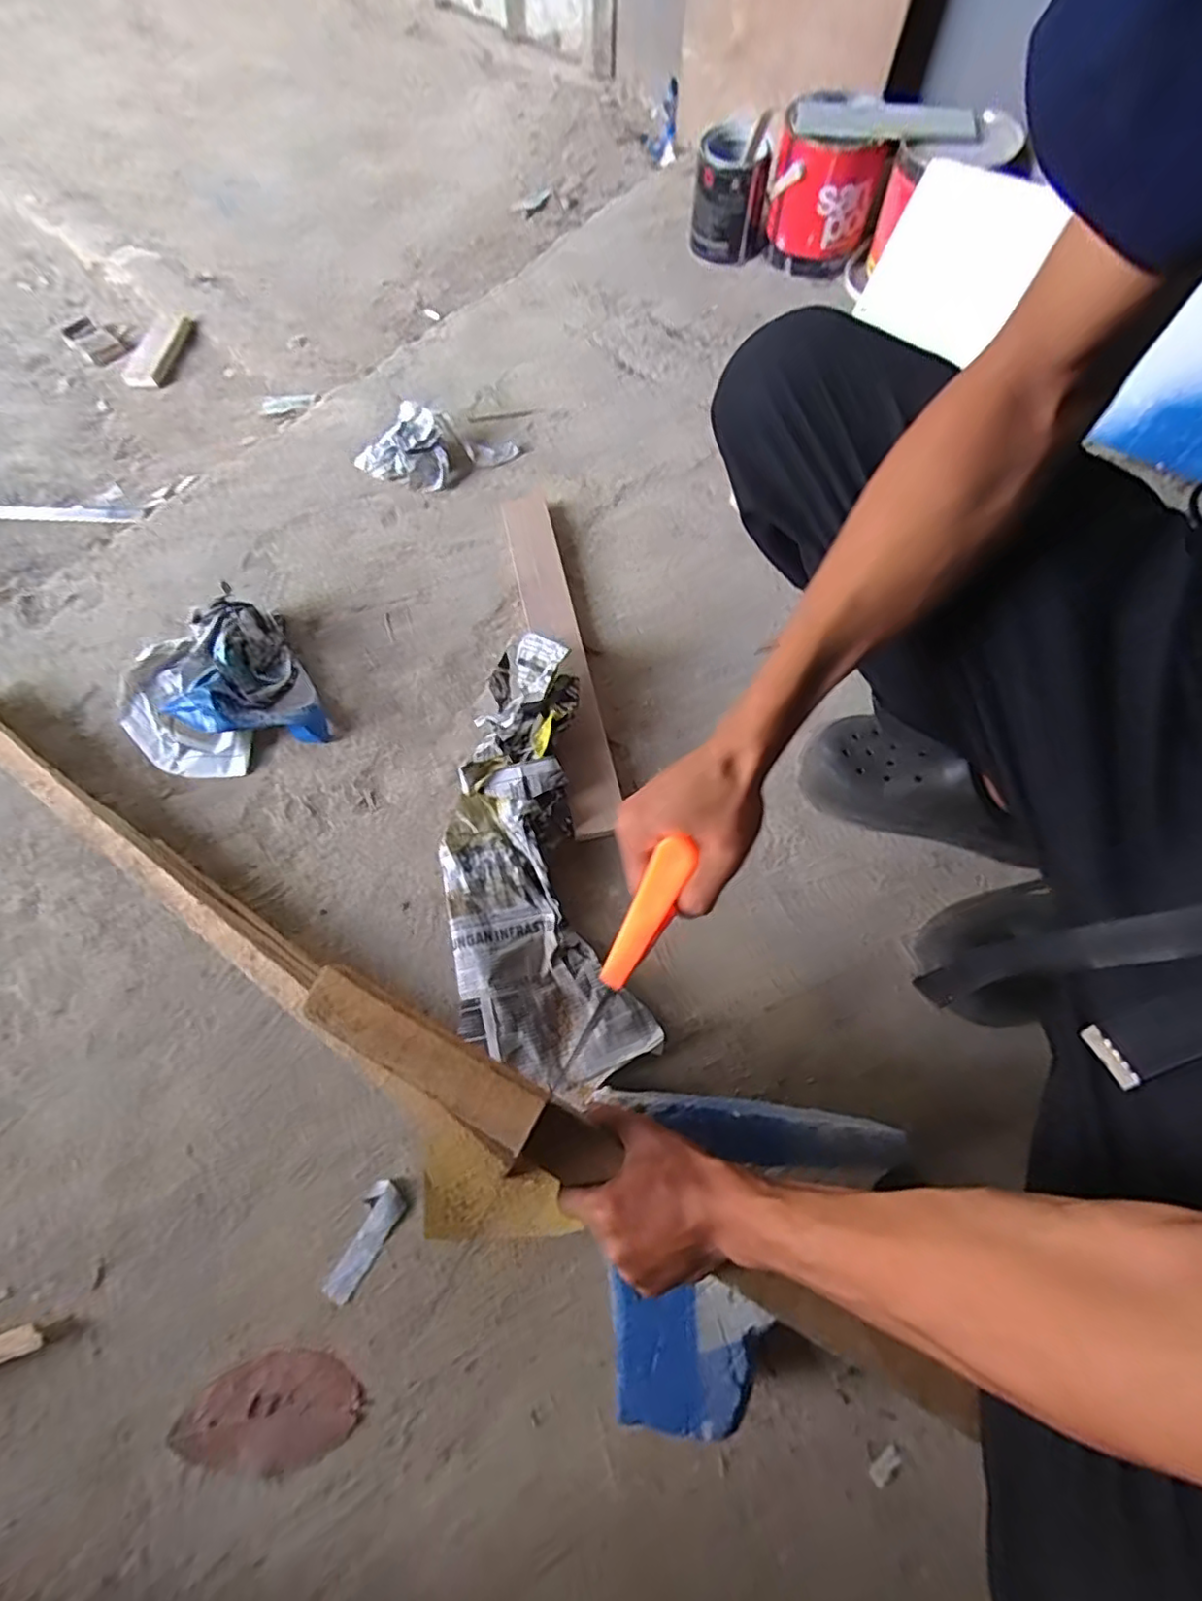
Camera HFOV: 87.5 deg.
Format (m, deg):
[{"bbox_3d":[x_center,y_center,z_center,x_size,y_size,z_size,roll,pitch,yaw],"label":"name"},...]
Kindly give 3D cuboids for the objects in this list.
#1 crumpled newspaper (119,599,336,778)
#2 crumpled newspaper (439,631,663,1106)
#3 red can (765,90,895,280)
[{"bbox_3d":[-0.439,-0.129,0.694,0.212,0.078,0.200,-22,69,-7],"label":"crumpled newspaper"},{"bbox_3d":[-0.073,0.050,0.617,0.170,0.070,0.454,-12,68,-3],"label":"crumpled newspaper"},{"bbox_3d":[0.350,-0.952,0.976,0.167,0.159,0.164,13,69,7],"label":"red can"}]

